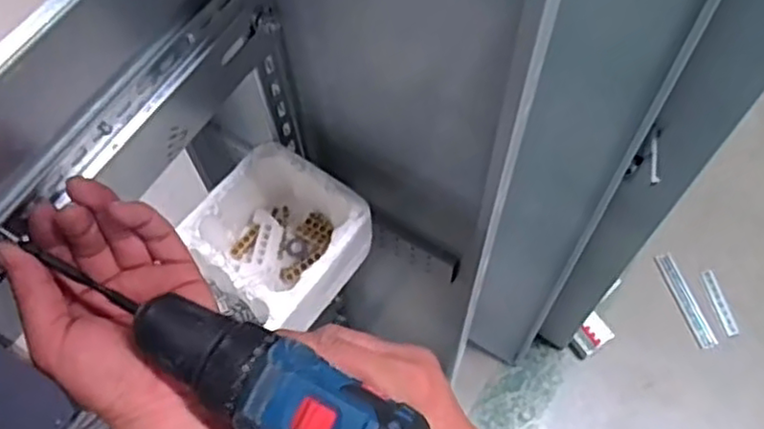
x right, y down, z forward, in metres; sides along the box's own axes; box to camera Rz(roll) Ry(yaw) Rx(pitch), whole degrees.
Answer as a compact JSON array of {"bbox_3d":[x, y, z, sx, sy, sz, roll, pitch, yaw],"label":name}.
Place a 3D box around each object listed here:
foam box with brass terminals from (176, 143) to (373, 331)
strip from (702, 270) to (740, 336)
[{"bbox_3d":[-0.091,0.023,0.621,0.128,0.076,0.127,31,68,16],"label":"foam box with brass terminals"},{"bbox_3d":[0.781,0.203,1.587,0.029,0.007,0.152,-16,71,2],"label":"strip"}]

